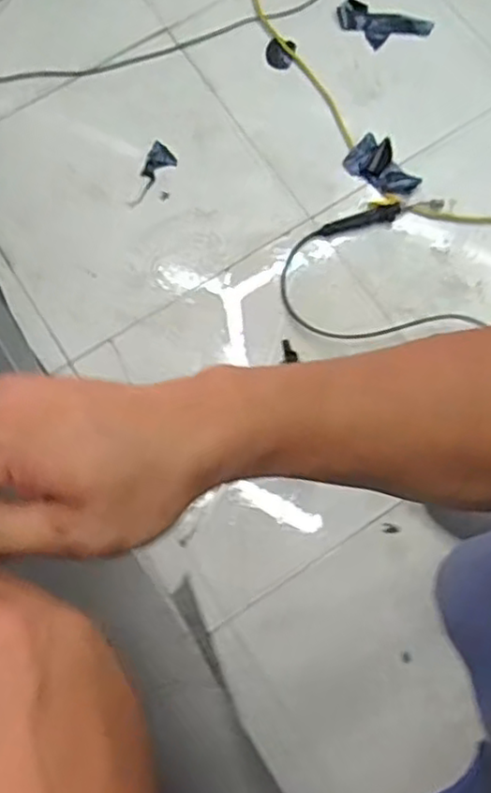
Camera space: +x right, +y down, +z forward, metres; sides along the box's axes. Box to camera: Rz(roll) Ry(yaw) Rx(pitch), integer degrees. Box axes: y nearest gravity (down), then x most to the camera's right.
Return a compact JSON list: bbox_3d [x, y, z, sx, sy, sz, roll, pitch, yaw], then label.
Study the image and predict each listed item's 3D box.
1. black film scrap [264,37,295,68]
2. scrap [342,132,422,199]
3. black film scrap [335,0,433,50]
[{"bbox_3d":[0.078,-0.795,1.590,0.067,0.016,0.090,13,76,5],"label":"black film scrap"},{"bbox_3d":[0.304,-0.504,1.497,0.161,0.023,0.109,38,80,10],"label":"scrap"},{"bbox_3d":[0.321,-0.868,1.609,0.220,0.019,0.114,16,77,6],"label":"black film scrap"}]

